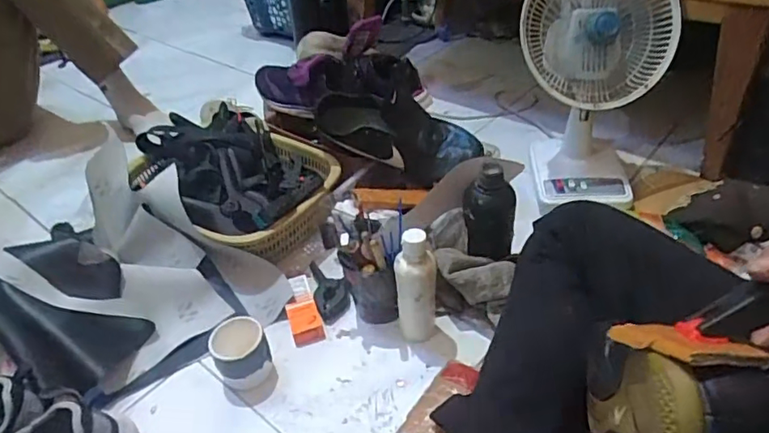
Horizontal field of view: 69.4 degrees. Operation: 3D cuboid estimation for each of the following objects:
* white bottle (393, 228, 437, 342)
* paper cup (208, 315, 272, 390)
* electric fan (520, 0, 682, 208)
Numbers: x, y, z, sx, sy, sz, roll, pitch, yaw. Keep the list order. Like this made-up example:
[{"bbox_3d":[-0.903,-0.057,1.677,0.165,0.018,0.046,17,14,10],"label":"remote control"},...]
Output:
[{"bbox_3d":[0.038,0.091,0.665,0.049,0.165,0.046,-1,39,5],"label":"white bottle"},{"bbox_3d":[-0.172,0.167,0.673,0.066,0.068,0.065,-20,41,-18],"label":"paper cup"},{"bbox_3d":[0.301,-0.198,0.813,0.200,0.300,0.206,12,42,20],"label":"electric fan"}]

